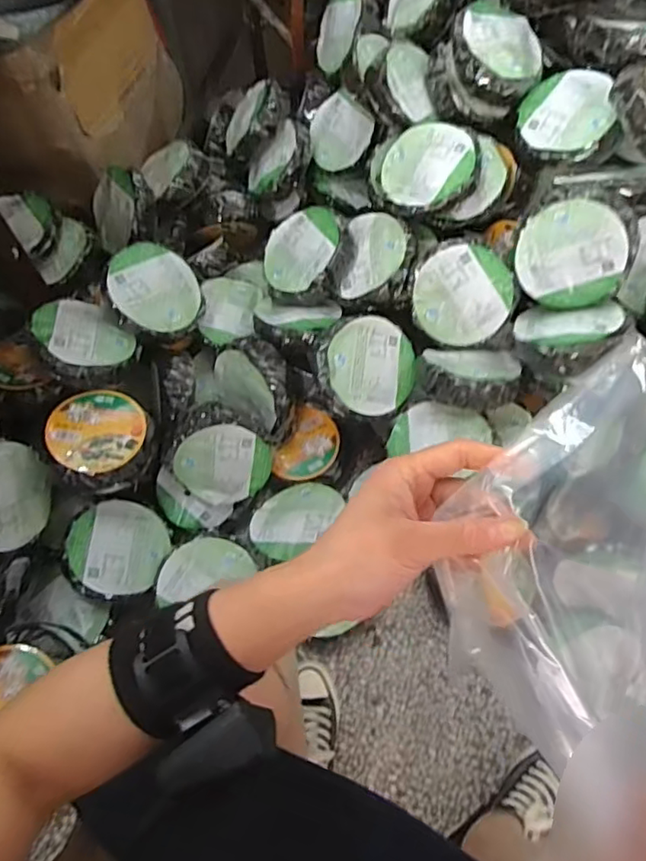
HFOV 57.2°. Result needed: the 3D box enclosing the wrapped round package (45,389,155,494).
[{"bbox_3d":[-0.336,0.012,0.908,0.142,0.066,0.149,-1,62,2],"label":"wrapped round package"}]

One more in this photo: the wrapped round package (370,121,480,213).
[{"bbox_3d":[0.171,-0.426,0.989,0.178,0.055,0.178,-7,72,23],"label":"wrapped round package"}]

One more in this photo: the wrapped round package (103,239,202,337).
[{"bbox_3d":[-0.286,-0.233,1.002,0.150,0.045,0.154,7,73,-25],"label":"wrapped round package"}]

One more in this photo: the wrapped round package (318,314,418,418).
[{"bbox_3d":[0.064,-0.100,0.964,0.155,0.055,0.155,1,87,-18],"label":"wrapped round package"}]

